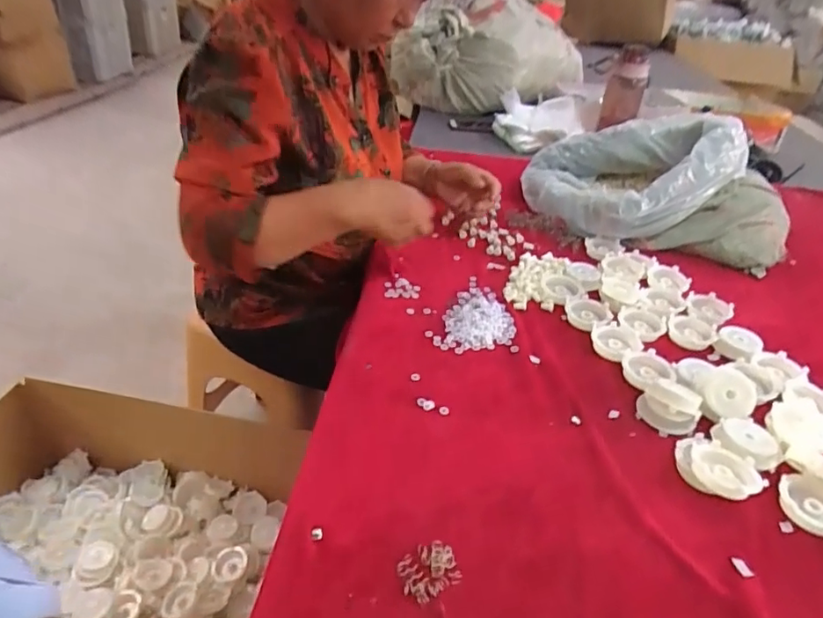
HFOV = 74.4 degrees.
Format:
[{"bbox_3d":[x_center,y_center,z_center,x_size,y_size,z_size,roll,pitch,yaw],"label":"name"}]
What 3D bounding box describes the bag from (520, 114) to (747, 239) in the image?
[{"bbox_3d":[0.385,-0.250,0.971,0.314,0.160,0.295,-11,37,-23],"label":"bag"}]

